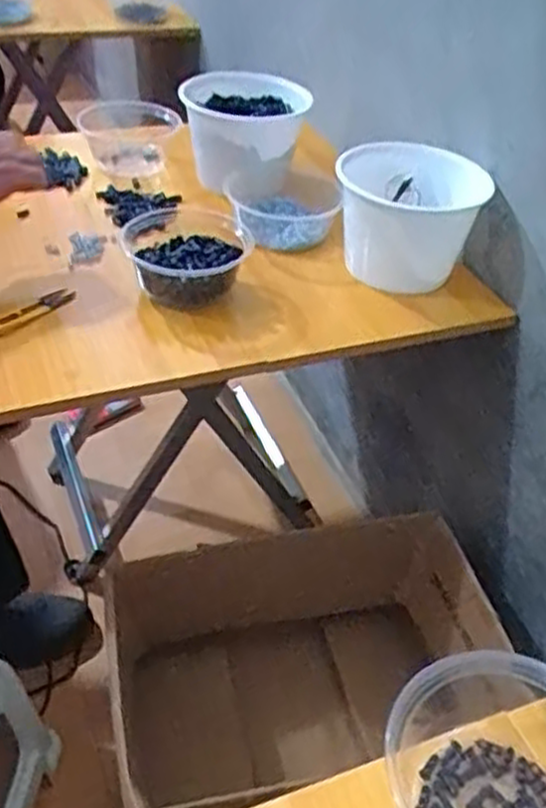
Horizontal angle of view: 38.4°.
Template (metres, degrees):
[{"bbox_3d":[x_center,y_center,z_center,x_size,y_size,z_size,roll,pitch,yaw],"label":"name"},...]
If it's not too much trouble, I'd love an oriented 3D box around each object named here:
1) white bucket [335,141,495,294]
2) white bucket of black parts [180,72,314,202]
[{"bbox_3d":[0.151,-0.202,0.885,0.168,0.130,0.157,10,42,5],"label":"white bucket"},{"bbox_3d":[-0.026,-0.339,1.020,0.140,0.146,0.138,3,42,-3],"label":"white bucket of black parts"}]

